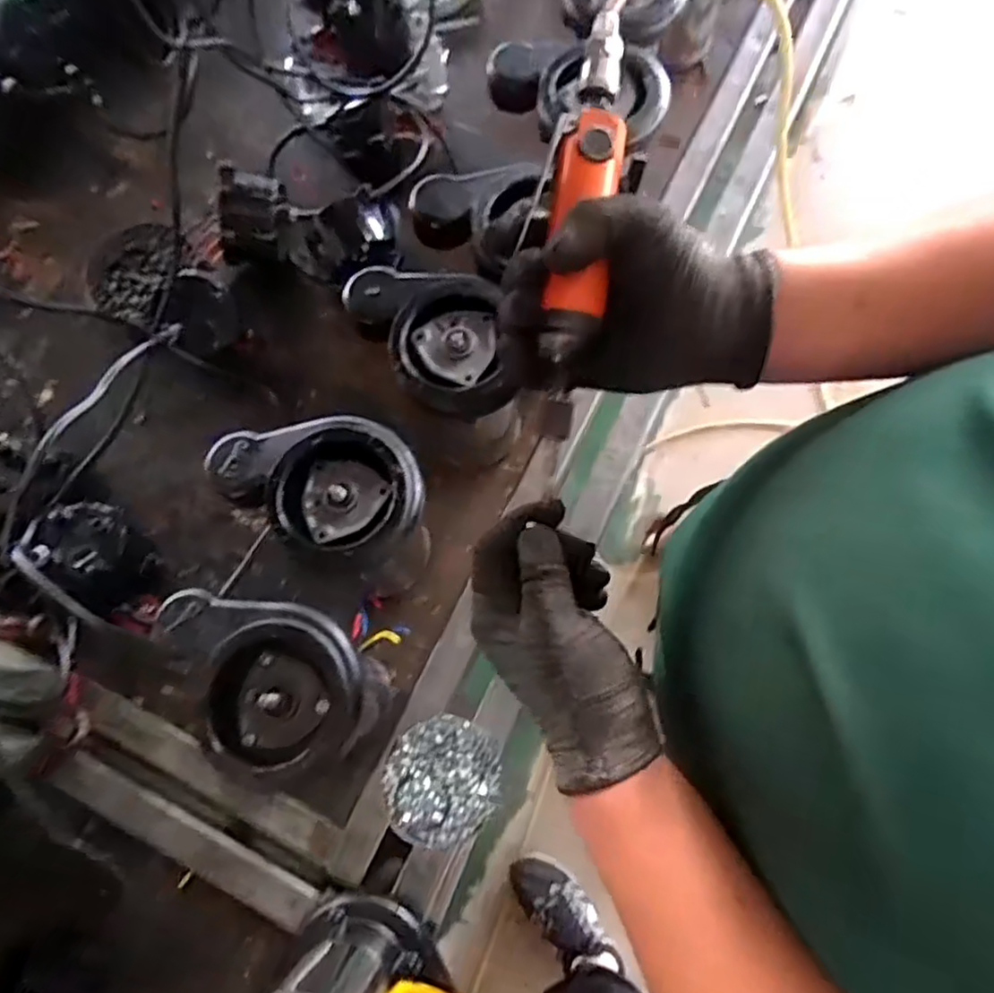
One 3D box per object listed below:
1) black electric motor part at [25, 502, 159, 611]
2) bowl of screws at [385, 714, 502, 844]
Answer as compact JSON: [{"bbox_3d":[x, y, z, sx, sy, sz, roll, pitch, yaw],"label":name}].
[{"bbox_3d":[-0.394,0.053,0.658,0.074,0.074,0.096,-35,75,-7],"label":"black electric motor part"},{"bbox_3d":[-0.049,0.254,0.612,0.098,0.034,0.106,-1,73,3],"label":"bowl of screws"}]

